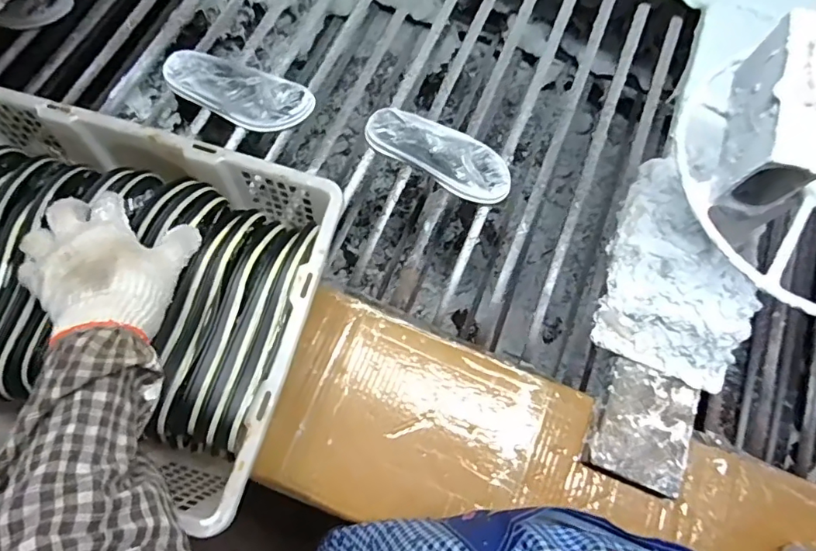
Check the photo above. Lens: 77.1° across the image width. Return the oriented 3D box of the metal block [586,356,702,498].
[{"bbox_3d":[0.289,0.186,0.631,0.111,0.027,0.133,23,73,7],"label":"metal block"}]

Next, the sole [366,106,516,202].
[{"bbox_3d":[0.050,-0.191,0.782,0.232,0.024,0.090,30,74,10],"label":"sole"}]

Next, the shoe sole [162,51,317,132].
[{"bbox_3d":[-0.269,-0.287,0.802,0.235,0.026,0.082,20,73,6],"label":"shoe sole"}]

